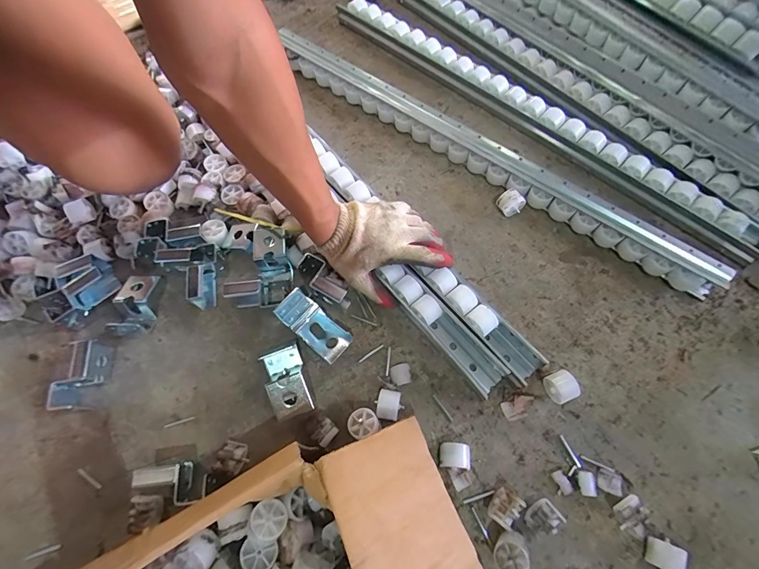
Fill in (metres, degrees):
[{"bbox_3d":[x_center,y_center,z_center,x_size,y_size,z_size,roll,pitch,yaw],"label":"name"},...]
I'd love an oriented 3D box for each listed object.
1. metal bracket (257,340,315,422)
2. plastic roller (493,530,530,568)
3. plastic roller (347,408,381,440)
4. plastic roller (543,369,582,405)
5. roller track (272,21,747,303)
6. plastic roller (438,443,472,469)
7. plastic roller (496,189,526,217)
[{"bbox_3d":[-0.115,0.117,0.449,0.049,0.040,0.089,-22,69,-6],"label":"metal bracket"},{"bbox_3d":[0.136,0.278,0.377,0.036,0.033,0.033,-32,70,-10],"label":"plastic roller"},{"bbox_3d":[-0.019,0.165,0.434,0.034,0.028,0.032,-25,69,-7],"label":"plastic roller"},{"bbox_3d":[0.217,0.123,0.438,0.027,0.038,0.034,-24,69,-7],"label":"plastic roller"},{"bbox_3d":[0.154,-0.210,0.573,0.740,0.036,0.053,37,74,15],"label":"roller track"},{"bbox_3d":[0.087,0.197,0.421,0.035,0.019,0.027,2,68,3],"label":"plastic roller"},{"bbox_3d":[0.195,-0.121,0.542,0.029,0.036,0.033,-32,70,-10],"label":"plastic roller"}]

